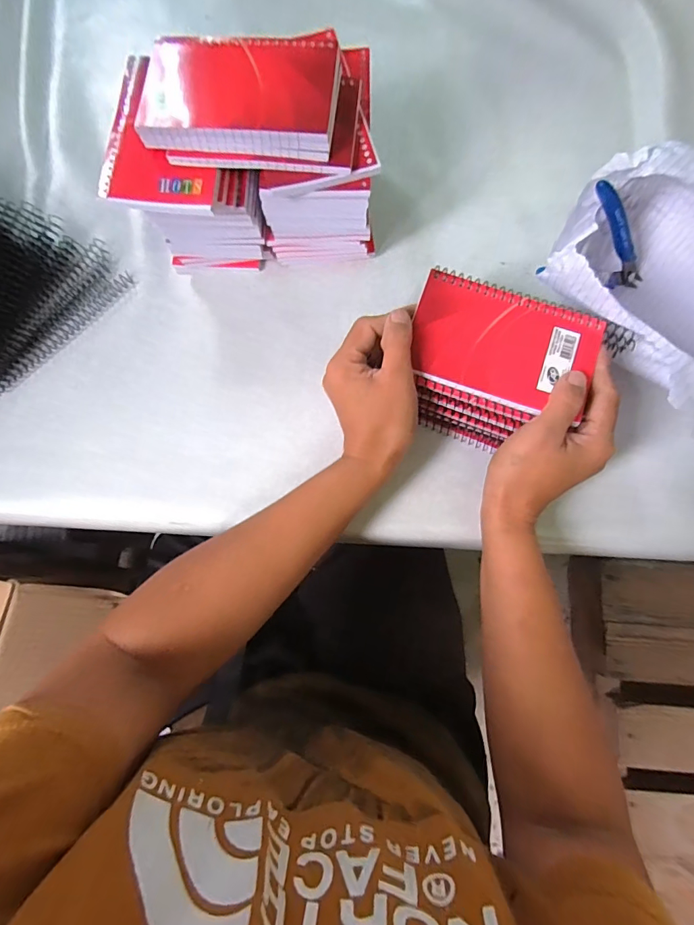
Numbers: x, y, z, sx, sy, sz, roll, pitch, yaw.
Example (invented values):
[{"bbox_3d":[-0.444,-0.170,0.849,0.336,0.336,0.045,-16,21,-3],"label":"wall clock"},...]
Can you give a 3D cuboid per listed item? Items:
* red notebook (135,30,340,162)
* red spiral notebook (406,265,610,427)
[{"bbox_3d":[-0.071,-0.250,0.296,0.127,0.022,0.078,0,80,2],"label":"red notebook"},{"bbox_3d":[0.111,-0.087,0.307,0.127,0.006,0.083,20,80,5],"label":"red spiral notebook"}]

